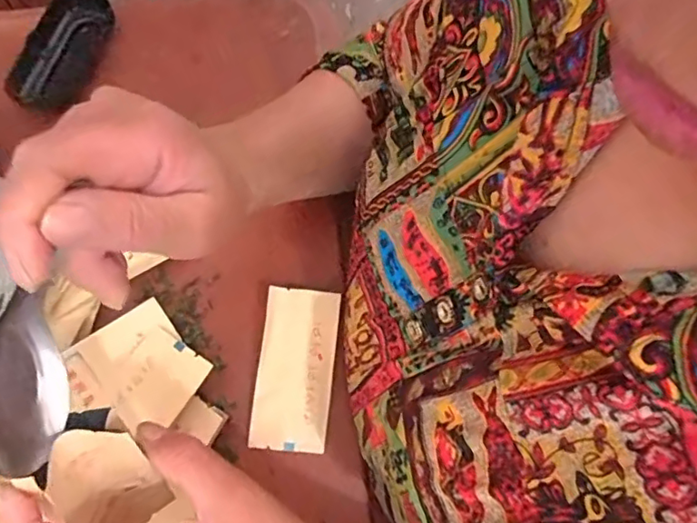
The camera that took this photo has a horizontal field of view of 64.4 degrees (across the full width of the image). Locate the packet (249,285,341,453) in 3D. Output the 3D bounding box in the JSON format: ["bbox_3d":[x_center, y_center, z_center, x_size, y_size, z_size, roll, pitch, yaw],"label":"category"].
[{"bbox_3d":[-0.036,0.073,0.383,0.051,0.004,0.107,8,80,-5],"label":"packet"}]

